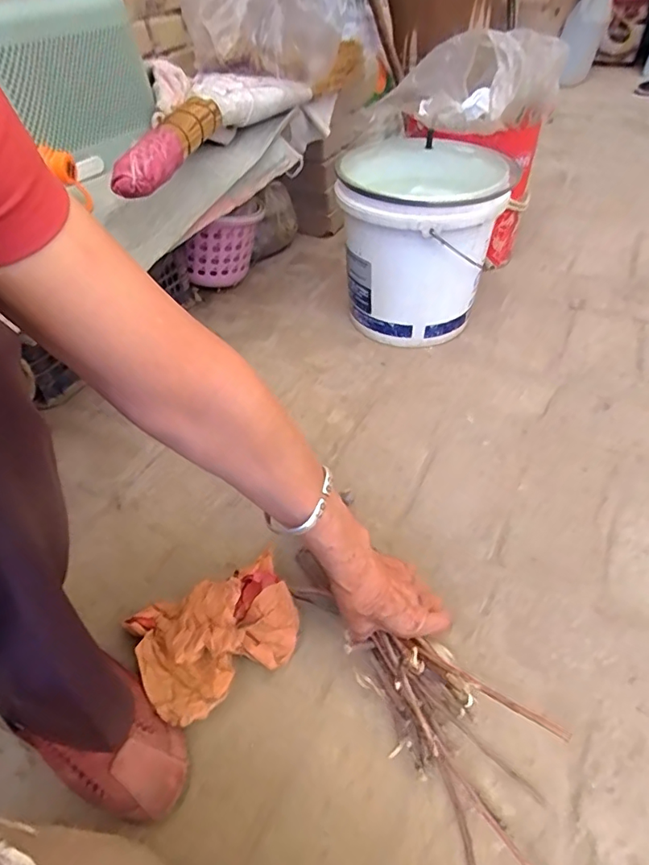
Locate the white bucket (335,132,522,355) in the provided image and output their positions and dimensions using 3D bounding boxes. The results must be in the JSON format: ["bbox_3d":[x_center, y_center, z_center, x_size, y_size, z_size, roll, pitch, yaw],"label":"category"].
[{"bbox_3d":[0.157,-0.327,0.882,0.267,0.264,0.267,-2,46,2],"label":"white bucket"}]

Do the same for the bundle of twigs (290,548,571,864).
[{"bbox_3d":[0.081,0.225,0.464,0.105,0.077,0.338,-31,55,-23],"label":"bundle of twigs"}]

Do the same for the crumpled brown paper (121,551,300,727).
[{"bbox_3d":[-0.107,0.193,0.496,0.155,0.094,0.125,-23,49,-17],"label":"crumpled brown paper"}]

